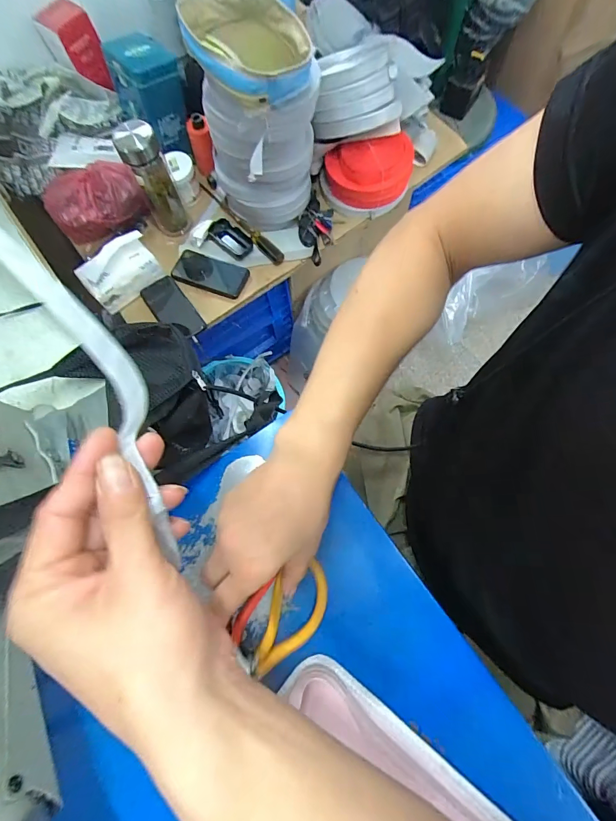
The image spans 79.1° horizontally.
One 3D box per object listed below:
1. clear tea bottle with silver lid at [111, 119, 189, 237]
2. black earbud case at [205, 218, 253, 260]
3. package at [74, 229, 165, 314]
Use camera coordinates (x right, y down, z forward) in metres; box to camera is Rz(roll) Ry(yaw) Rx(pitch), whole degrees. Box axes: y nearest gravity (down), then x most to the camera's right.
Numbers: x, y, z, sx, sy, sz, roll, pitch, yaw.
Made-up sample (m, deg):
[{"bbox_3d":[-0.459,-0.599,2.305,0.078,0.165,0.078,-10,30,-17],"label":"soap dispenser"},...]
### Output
[{"bbox_3d":[-0.317,-0.474,0.776,0.076,0.213,0.067,-25,74,-6],"label":"clear tea bottle with silver lid"},{"bbox_3d":[-0.170,-0.381,0.828,0.103,0.024,0.065,38,78,12],"label":"black earbud case"},{"bbox_3d":[-0.391,-0.291,0.780,0.148,0.085,0.081,-38,75,-9],"label":"package"}]

